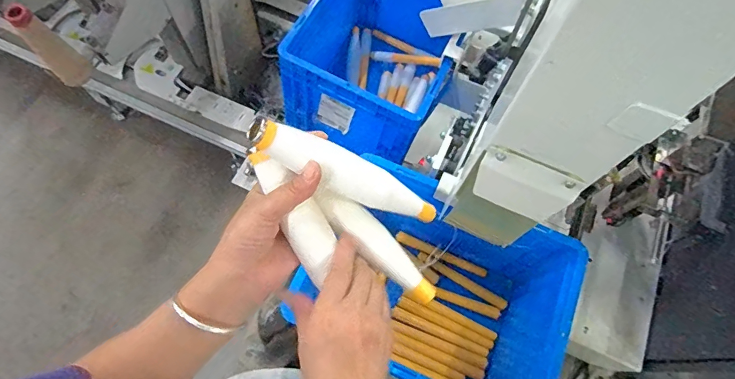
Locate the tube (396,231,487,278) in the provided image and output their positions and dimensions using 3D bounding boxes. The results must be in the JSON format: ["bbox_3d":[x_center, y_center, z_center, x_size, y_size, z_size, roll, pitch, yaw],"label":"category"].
[{"bbox_3d":[0.155,0.139,0.908,0.197,0.016,0.020,24,69,7],"label":"tube"}]

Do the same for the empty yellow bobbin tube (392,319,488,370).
[{"bbox_3d":[0.143,0.310,0.857,0.191,0.028,0.023,23,69,7],"label":"empty yellow bobbin tube"}]

